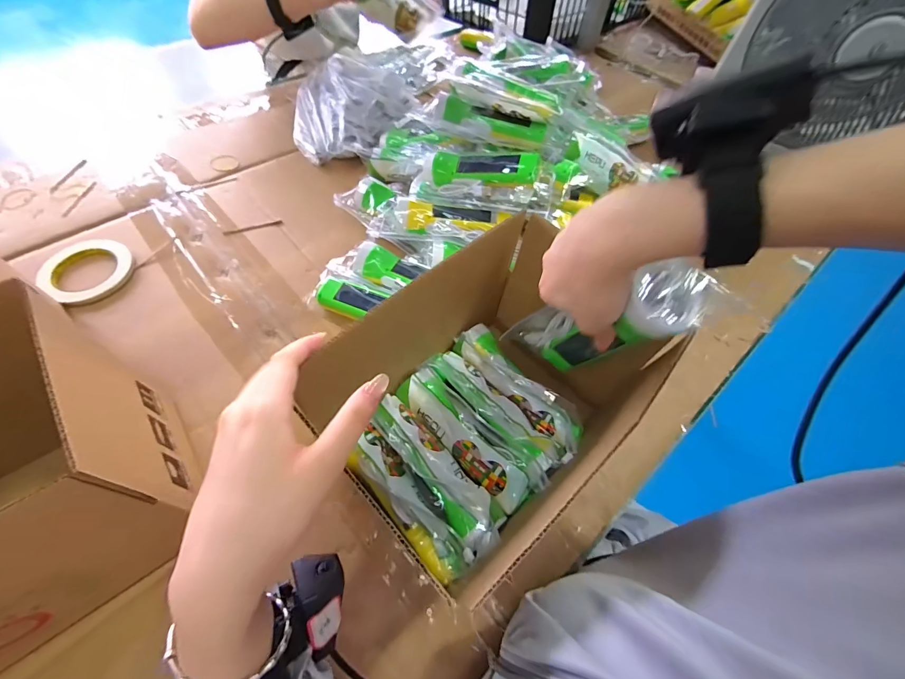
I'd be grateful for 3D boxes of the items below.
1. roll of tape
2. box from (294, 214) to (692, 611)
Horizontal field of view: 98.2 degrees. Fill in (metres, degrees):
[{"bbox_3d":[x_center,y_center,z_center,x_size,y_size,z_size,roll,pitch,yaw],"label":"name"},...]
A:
[{"bbox_3d":[-0.510,-0.100,0.543,0.113,0.016,0.104,2,58,-3],"label":"roll of tape"},{"bbox_3d":[0.020,0.052,0.374,0.197,0.198,0.256,36,62,17],"label":"box"}]

